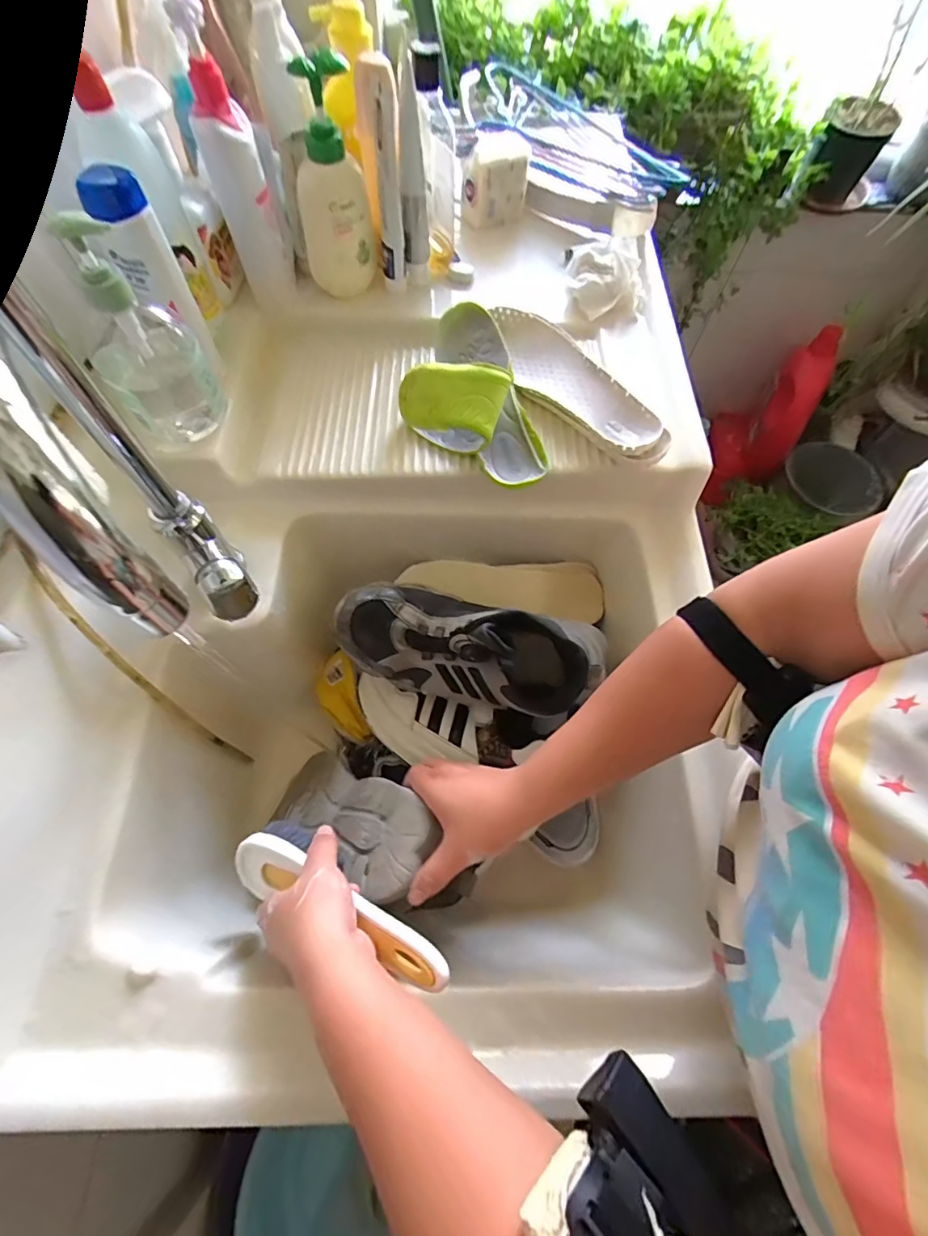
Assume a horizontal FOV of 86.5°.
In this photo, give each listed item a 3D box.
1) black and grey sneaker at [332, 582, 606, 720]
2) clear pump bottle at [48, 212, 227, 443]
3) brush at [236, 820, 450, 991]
[{"bbox_3d":[0.003,0.017,0.470,0.247,0.093,0.097,16,65,5],"label":"black and grey sneaker"},{"bbox_3d":[-0.262,-0.230,0.401,0.079,0.160,0.061,-28,69,-15],"label":"clear pump bottle"},{"bbox_3d":[-0.086,0.205,0.357,0.185,0.046,0.054,14,63,29],"label":"brush"}]

